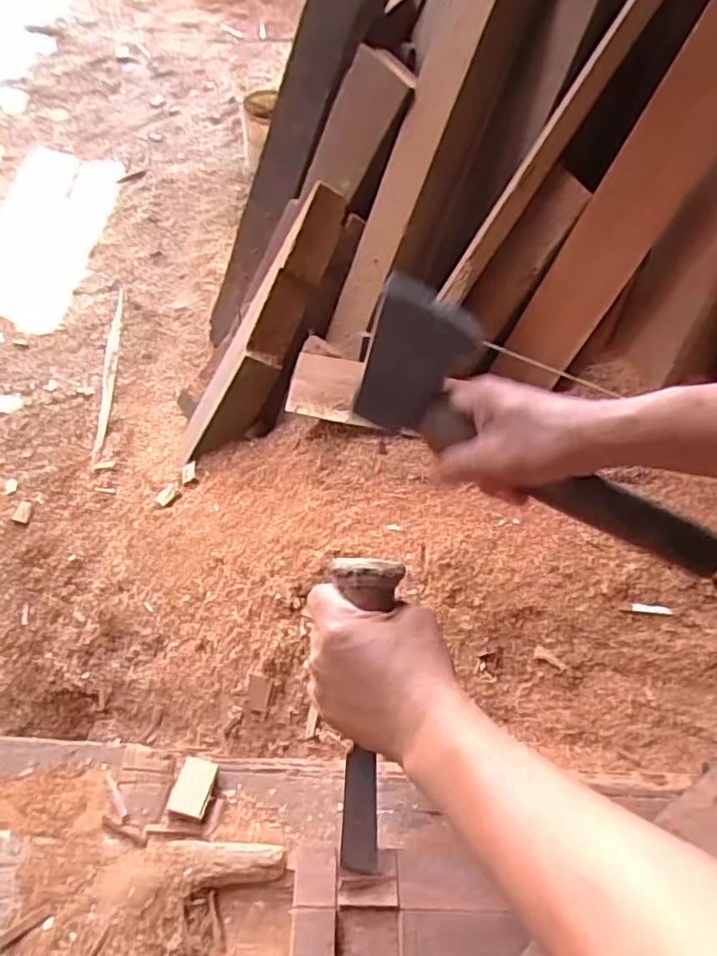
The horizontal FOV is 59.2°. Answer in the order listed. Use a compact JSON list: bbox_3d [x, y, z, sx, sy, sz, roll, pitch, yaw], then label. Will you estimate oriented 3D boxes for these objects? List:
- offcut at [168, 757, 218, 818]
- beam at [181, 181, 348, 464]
[{"bbox_3d":[-0.132,0.247,0.506,0.029,0.004,0.042,13,42,4],"label":"offcut"},{"bbox_3d":[-0.176,-0.256,1.159,0.124,0.096,0.566,35,106,17],"label":"beam"}]

